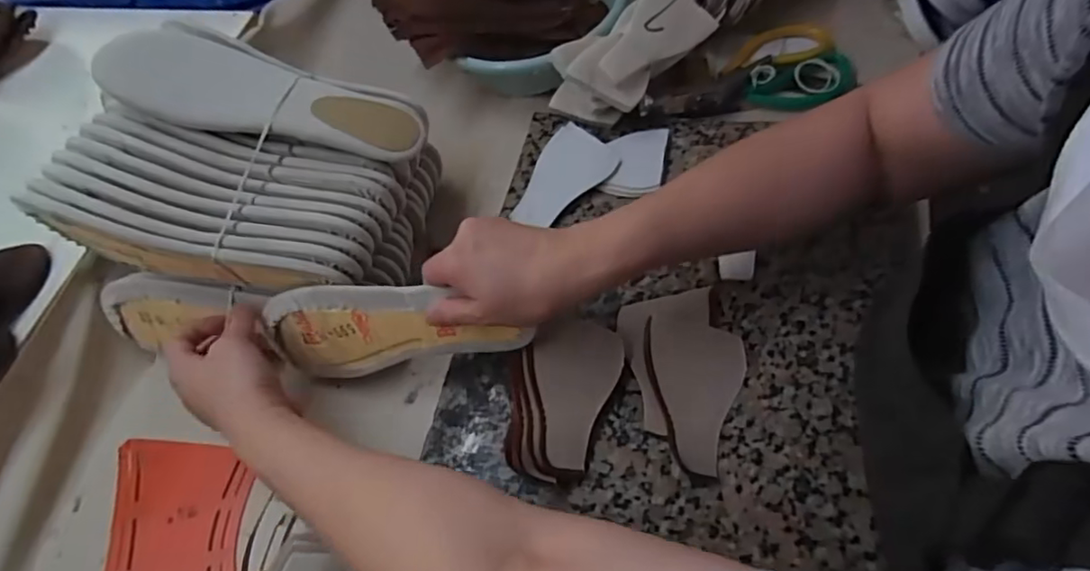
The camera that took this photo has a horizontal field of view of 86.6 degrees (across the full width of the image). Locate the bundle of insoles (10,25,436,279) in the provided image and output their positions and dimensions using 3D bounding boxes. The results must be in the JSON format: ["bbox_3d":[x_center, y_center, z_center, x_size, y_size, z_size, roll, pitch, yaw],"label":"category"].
[{"bbox_3d":[-0.226,-0.092,0.471,0.260,0.095,0.199,14,71,-12],"label":"bundle of insoles"}]

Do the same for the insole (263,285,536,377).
[{"bbox_3d":[-0.122,0.030,0.439,0.208,0.078,0.013,-9,32,16],"label":"insole"}]

